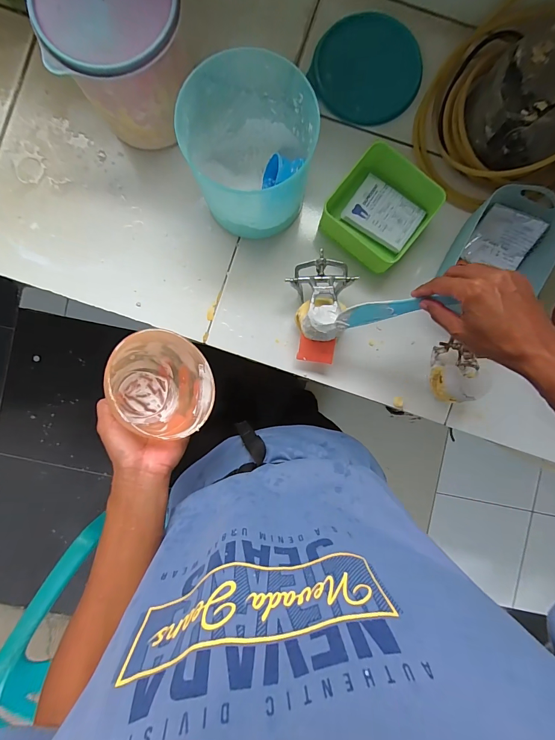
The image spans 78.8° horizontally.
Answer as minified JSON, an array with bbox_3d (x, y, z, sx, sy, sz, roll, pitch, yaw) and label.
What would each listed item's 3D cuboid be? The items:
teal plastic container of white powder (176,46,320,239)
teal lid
[{"bbox_3d":[-0.035,-0.283,0.456,0.153,0.150,0.153,13,90,0],"label":"teal plastic container of white powder"},{"bbox_3d":[0.139,-0.470,0.523,0.162,0.014,0.152,18,90,0],"label":"teal lid"}]

